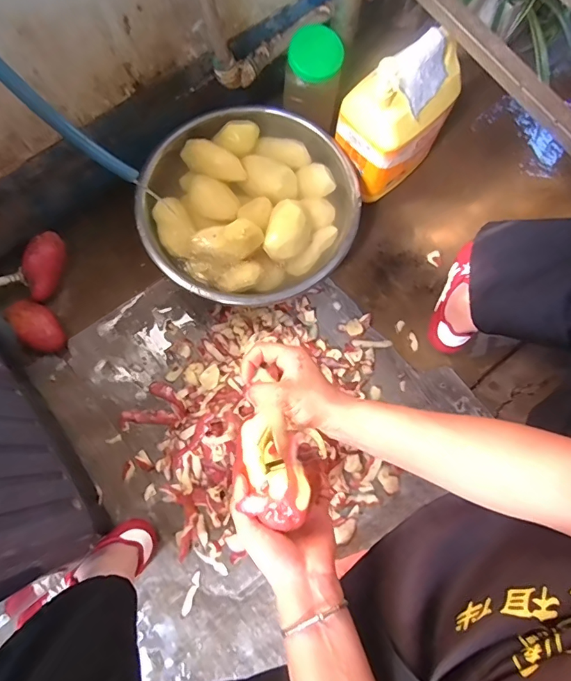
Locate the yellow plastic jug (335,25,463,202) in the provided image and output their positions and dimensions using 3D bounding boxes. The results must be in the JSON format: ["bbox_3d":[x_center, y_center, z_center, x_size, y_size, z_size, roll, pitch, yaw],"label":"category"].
[{"bbox_3d":[0.201,-0.391,0.776,0.190,0.248,0.112,-33,78,-6],"label":"yellow plastic jug"}]

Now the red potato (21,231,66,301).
[{"bbox_3d":[-0.449,-0.140,0.826,0.058,0.046,0.122,20,78,6],"label":"red potato"}]

